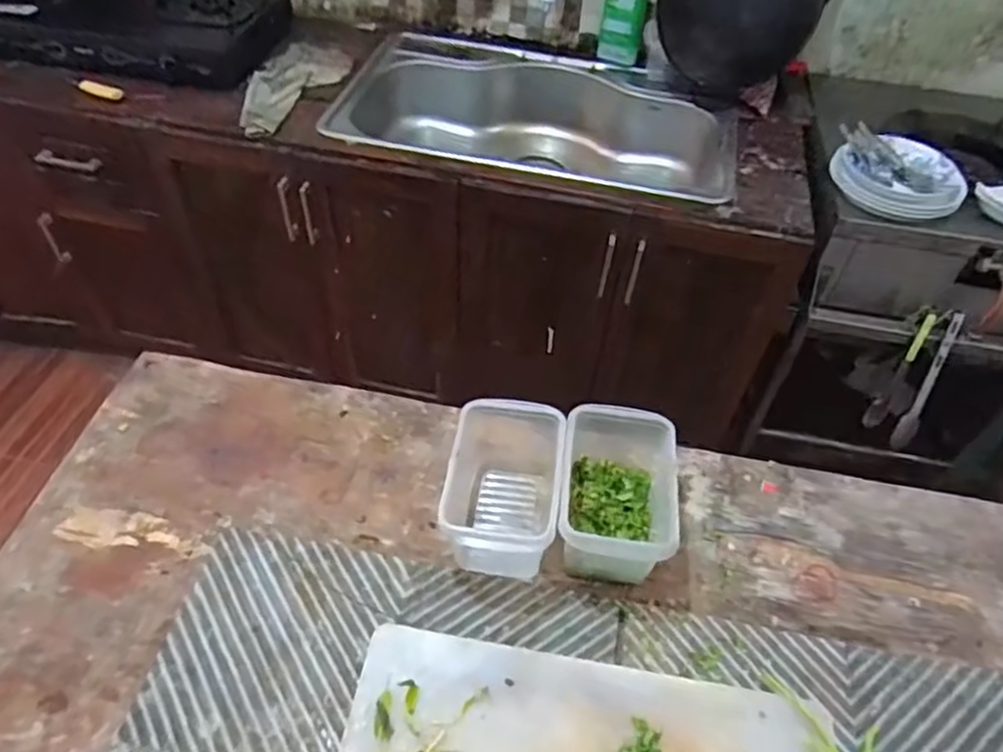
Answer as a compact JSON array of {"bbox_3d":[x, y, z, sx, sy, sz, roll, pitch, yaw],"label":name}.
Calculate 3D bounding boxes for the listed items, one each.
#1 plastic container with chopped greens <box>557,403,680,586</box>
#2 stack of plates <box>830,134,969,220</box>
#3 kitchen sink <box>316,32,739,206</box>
[{"bbox_3d":[0.108,0.120,0.678,0.103,0.098,0.152,7,48,4],"label":"plastic container with chopped greens"},{"bbox_3d":[0.714,-0.362,1.256,0.216,0.040,0.203,7,48,4],"label":"stack of plates"},{"bbox_3d":[0.083,-0.530,1.582,0.828,0.216,0.521,12,49,7],"label":"kitchen sink"}]

